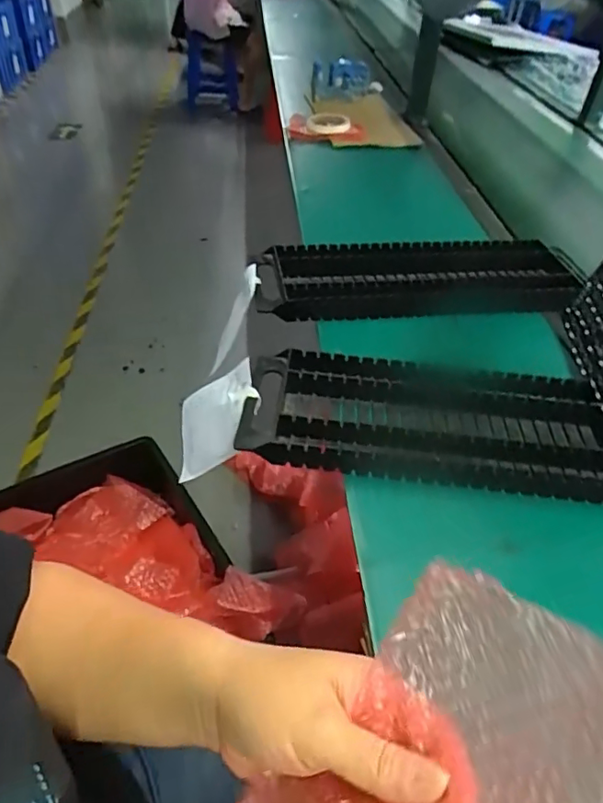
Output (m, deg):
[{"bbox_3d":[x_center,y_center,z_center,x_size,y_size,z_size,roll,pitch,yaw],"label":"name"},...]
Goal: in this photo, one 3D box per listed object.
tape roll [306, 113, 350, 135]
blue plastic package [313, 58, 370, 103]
[{"bbox_3d":[0.058,-0.605,1.164,0.081,0.024,0.086,-10,46,-15],"label":"tape roll"},{"bbox_3d":[0.094,-0.789,1.313,0.165,0.081,0.050,-23,50,-26],"label":"blue plastic package"}]

